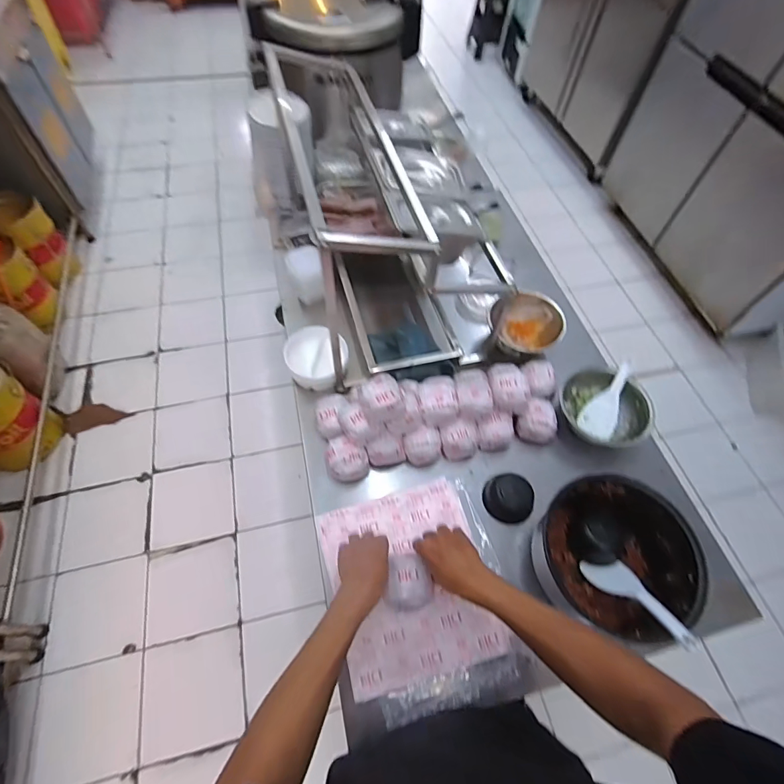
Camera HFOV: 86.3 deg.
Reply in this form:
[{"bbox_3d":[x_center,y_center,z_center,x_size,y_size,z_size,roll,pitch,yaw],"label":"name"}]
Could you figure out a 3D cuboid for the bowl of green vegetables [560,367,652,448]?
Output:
[{"bbox_3d":[0.431,0.038,0.854,0.180,0.069,0.154,34,62,18],"label":"bowl of green vegetables"}]

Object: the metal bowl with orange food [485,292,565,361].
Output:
[{"bbox_3d":[0.296,-0.144,0.938,0.148,0.087,0.157,32,61,17],"label":"metal bowl with orange food"}]

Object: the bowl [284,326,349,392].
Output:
[{"bbox_3d":[-0.159,-0.072,0.881,0.117,0.065,0.114,1,57,-2],"label":"bowl"}]

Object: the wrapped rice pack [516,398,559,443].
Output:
[{"bbox_3d":[0.289,0.056,0.845,0.082,0.050,0.084,1,57,-2],"label":"wrapped rice pack"}]

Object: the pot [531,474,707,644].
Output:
[{"bbox_3d":[0.353,0.263,0.674,0.237,0.114,0.224,15,58,7],"label":"pot"}]

